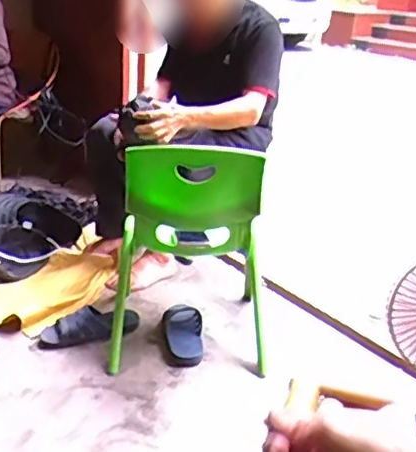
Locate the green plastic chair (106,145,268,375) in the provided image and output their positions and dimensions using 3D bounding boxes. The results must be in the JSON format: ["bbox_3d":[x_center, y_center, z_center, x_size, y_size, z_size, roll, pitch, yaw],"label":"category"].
[{"bbox_3d":[-0.040,0.035,1.453,0.362,0.509,0.322,2,23,-4],"label":"green plastic chair"}]

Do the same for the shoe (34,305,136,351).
[{"bbox_3d":[-0.288,0.246,1.492,0.243,0.071,0.068,-1,23,-11],"label":"shoe"}]

